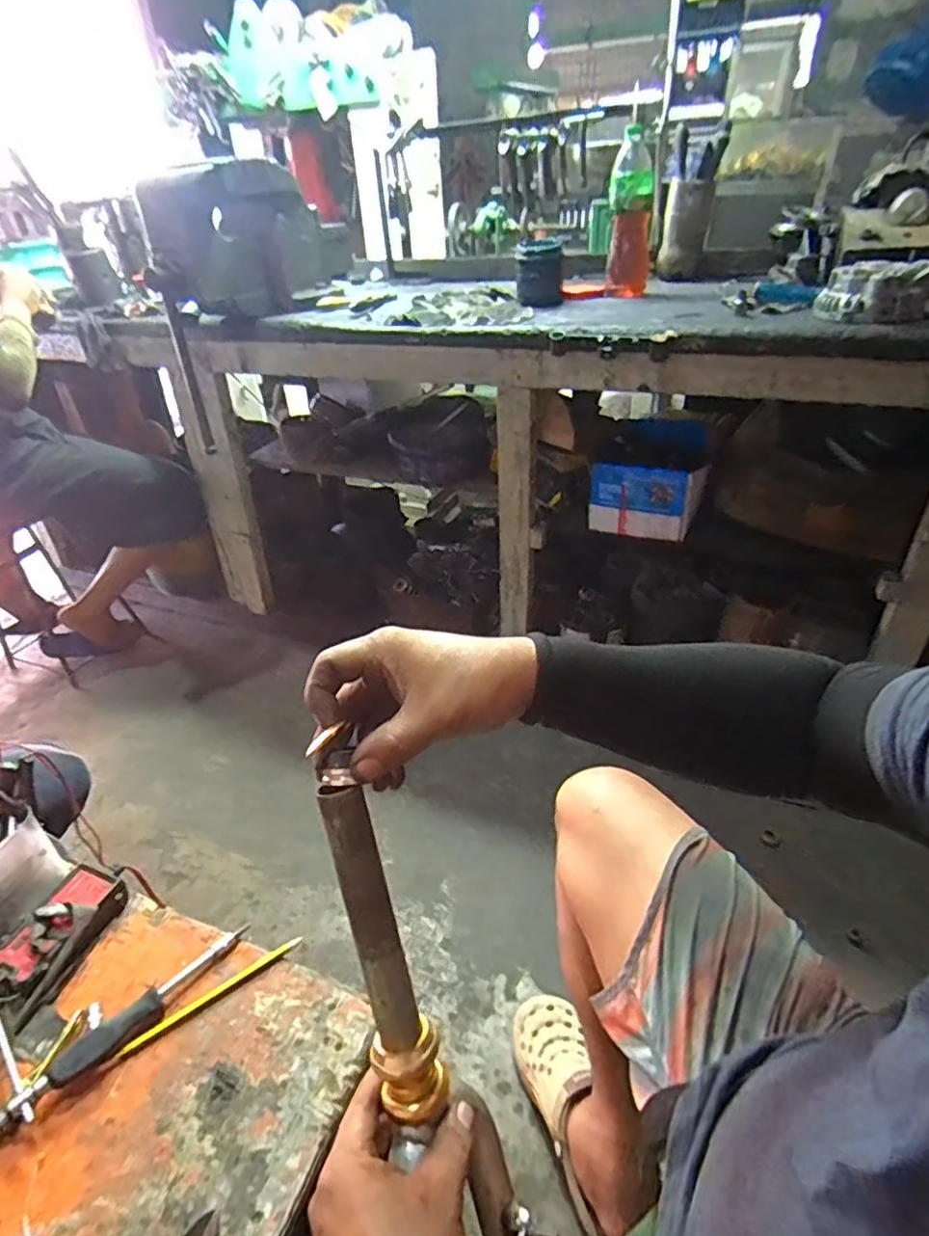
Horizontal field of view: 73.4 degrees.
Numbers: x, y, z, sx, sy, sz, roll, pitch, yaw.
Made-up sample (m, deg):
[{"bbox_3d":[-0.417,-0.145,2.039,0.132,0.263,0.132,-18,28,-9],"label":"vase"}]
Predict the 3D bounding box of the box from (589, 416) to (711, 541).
[{"bbox_3d":[0.379,-0.292,1.277,0.209,0.163,0.249,8,36,16],"label":"box"}]

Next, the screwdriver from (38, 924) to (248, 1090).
[{"bbox_3d":[-0.257,0.320,0.523,0.022,0.022,0.162,24,43,34],"label":"screwdriver"}]

